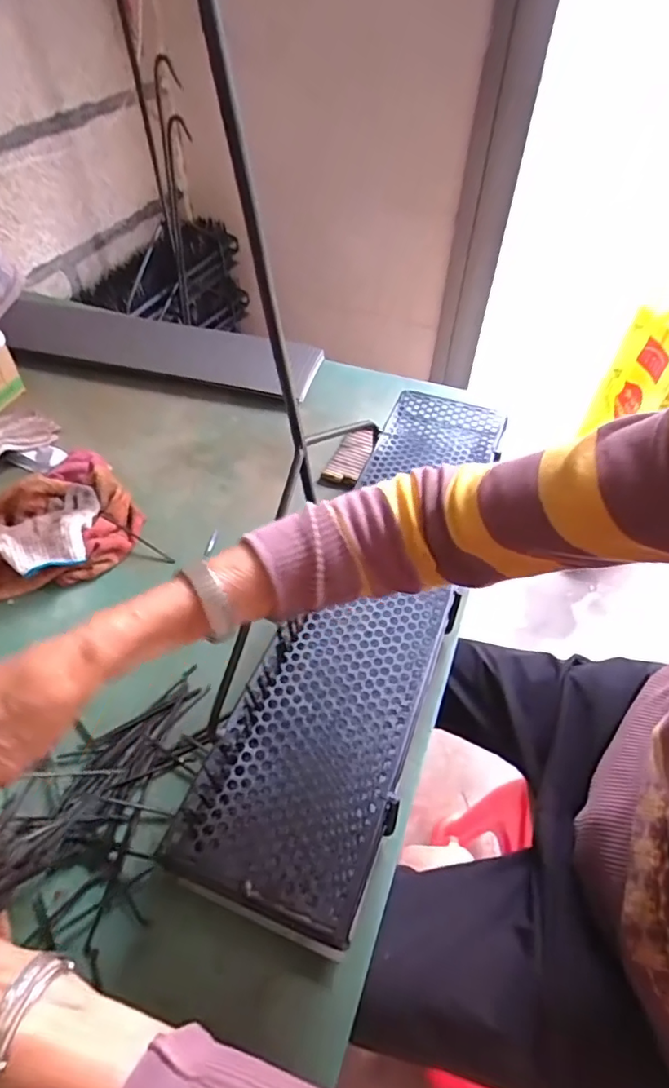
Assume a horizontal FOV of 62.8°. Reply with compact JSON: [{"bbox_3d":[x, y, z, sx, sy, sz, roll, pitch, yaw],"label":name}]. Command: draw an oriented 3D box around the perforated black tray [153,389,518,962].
[{"bbox_3d":[0.049,0.033,0.552,0.145,0.030,0.598,18,50,12],"label":"perforated black tray"}]

